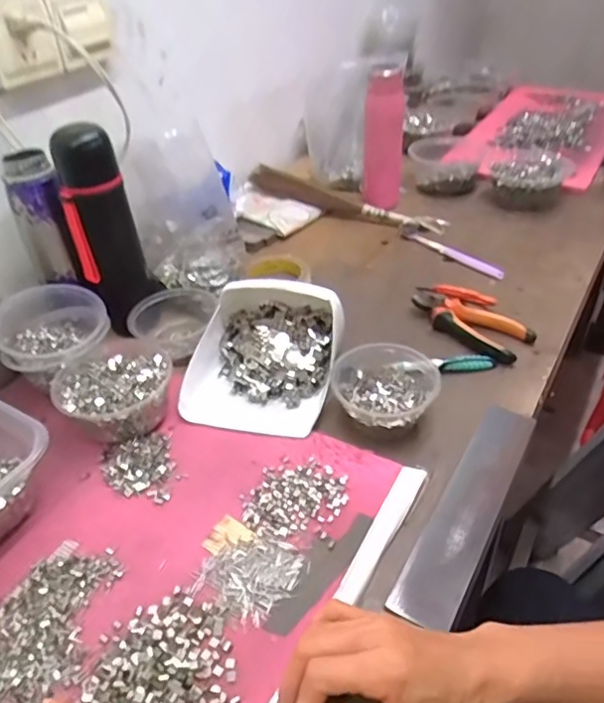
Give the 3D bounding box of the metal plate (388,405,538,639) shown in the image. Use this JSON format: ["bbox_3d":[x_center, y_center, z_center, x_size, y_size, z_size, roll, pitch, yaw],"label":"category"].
[{"bbox_3d":[0.151,0.129,0.498,0.048,0.008,0.242,21,46,26],"label":"metal plate"}]

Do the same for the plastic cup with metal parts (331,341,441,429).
[{"bbox_3d":[0.087,0.031,0.586,0.106,0.042,0.123,5,41,10],"label":"plastic cup with metal parts"}]

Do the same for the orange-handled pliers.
[{"bbox_3d":[0.199,-0.032,0.692,0.149,0.031,0.074,27,48,31],"label":"orange-handled pliers"}]

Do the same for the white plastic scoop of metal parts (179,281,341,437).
[{"bbox_3d":[-0.042,-0.004,0.614,0.160,0.081,0.171,6,41,12],"label":"white plastic scoop of metal parts"}]

